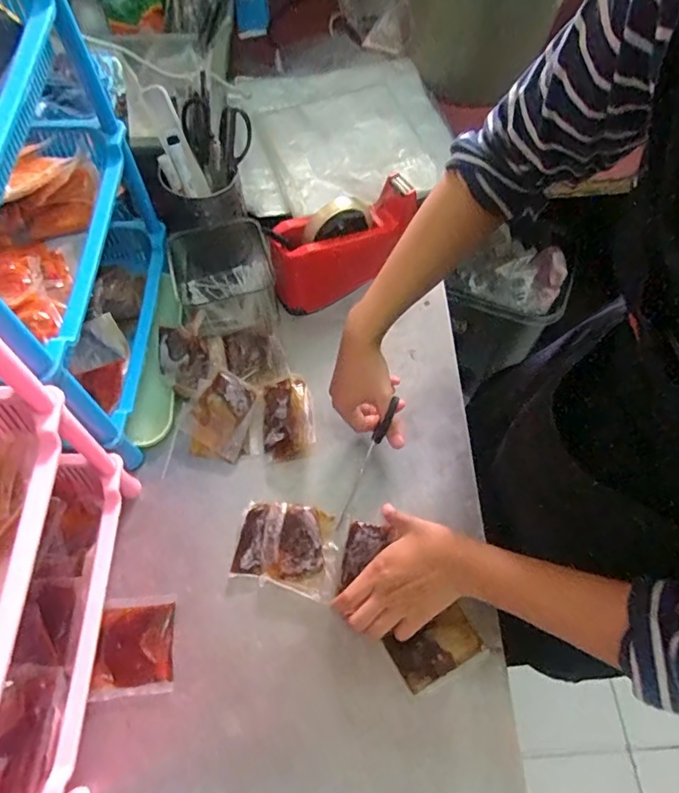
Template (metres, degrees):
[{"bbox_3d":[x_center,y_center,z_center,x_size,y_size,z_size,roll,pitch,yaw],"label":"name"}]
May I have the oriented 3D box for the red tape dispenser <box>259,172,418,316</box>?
[{"bbox_3d":[0.005,-0.192,0.657,0.196,0.115,0.072,-28,64,-14],"label":"red tape dispenser"}]

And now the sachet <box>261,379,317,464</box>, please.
[{"bbox_3d":[-0.061,0.025,0.587,0.057,0.044,0.092,-8,61,-4],"label":"sachet"}]

